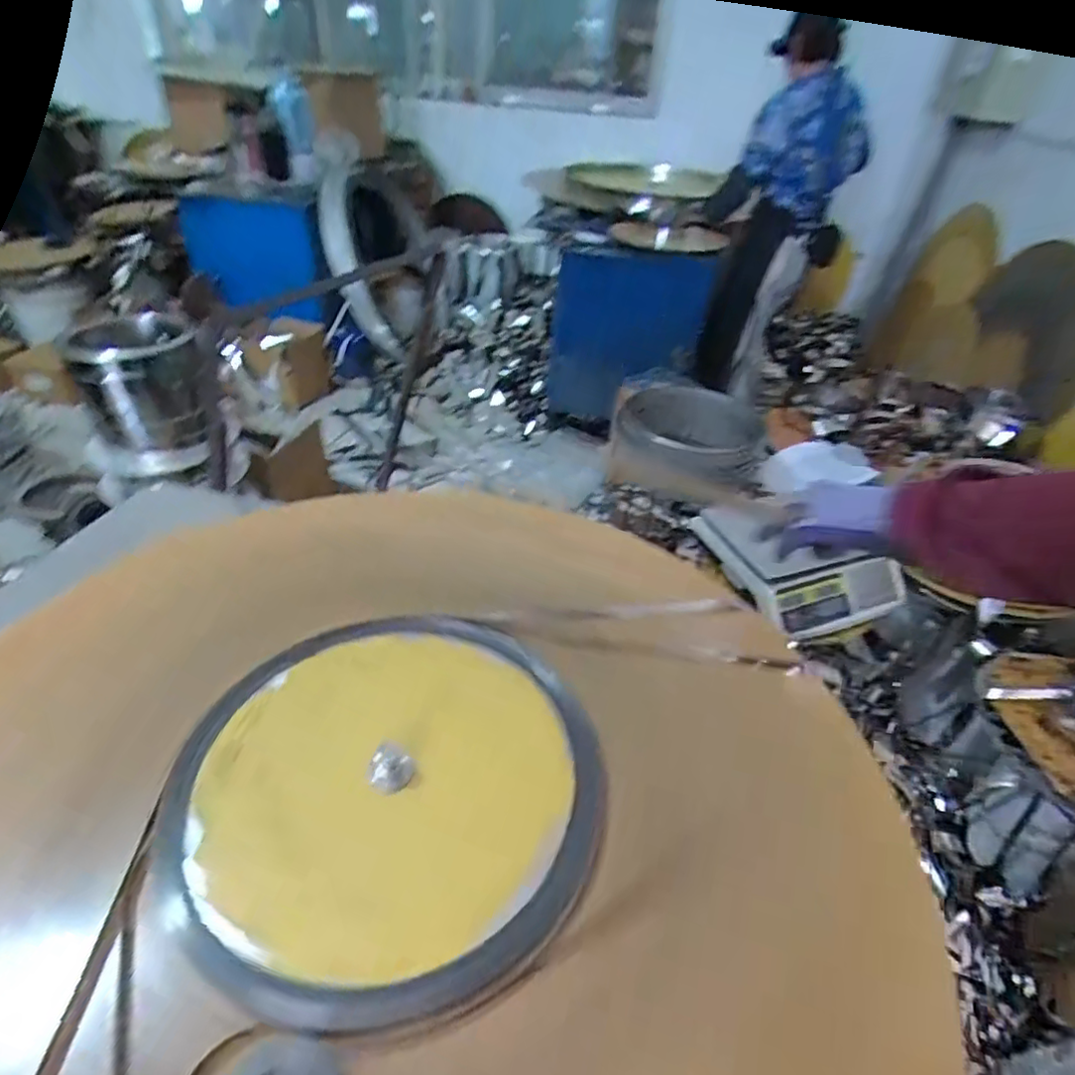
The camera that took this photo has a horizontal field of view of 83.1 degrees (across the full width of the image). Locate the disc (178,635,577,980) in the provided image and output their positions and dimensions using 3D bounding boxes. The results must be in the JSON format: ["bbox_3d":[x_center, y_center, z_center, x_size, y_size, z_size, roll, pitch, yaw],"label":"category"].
[{"bbox_3d":[-0.118,0.190,0.490,0.281,0.024,0.252,0,40,-6],"label":"disc"}]

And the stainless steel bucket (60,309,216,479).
[{"bbox_3d":[-0.818,-0.299,1.266,0.246,0.260,0.218,-20,46,-27],"label":"stainless steel bucket"}]

